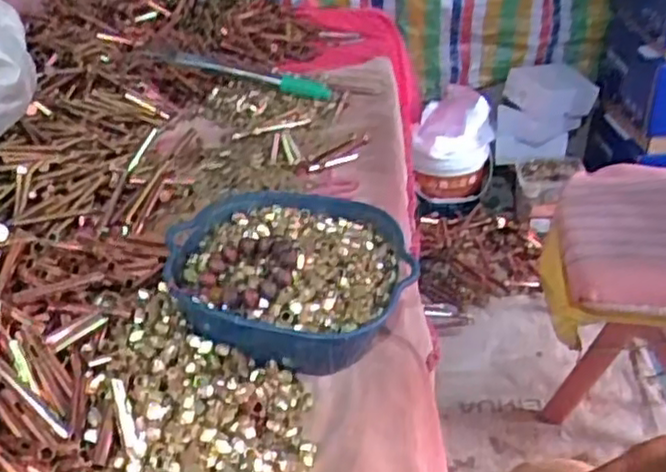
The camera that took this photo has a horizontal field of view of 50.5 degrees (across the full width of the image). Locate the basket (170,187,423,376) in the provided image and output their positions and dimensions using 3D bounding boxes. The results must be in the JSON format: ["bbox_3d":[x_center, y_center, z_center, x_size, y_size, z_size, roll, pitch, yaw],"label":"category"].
[{"bbox_3d":[-0.041,0.033,0.697,0.231,0.083,0.242,-5,33,-4],"label":"basket"}]

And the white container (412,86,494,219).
[{"bbox_3d":[0.320,-0.216,1.863,0.199,0.246,0.262,5,34,12],"label":"white container"}]

